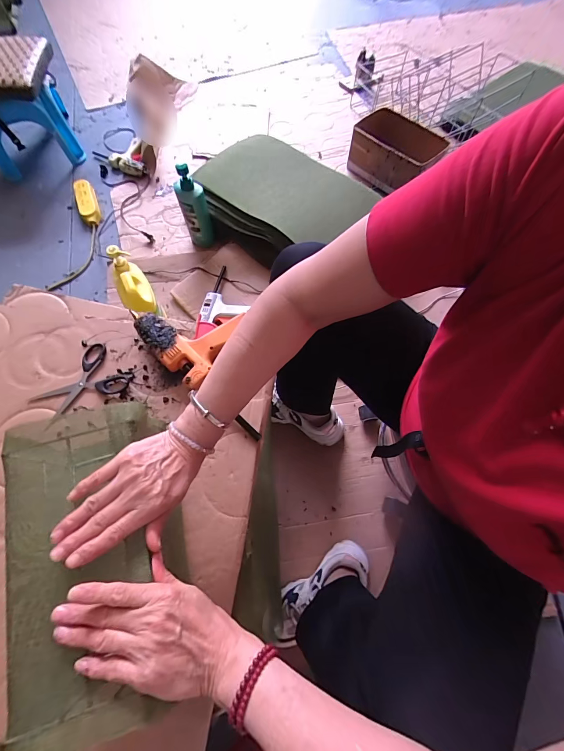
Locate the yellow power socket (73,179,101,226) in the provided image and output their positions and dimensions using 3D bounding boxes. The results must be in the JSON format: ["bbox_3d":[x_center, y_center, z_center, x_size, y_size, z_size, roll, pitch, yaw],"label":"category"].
[{"bbox_3d":[-0.665,-0.590,1.097,0.067,0.035,0.198,-21,71,-10],"label":"yellow power socket"}]

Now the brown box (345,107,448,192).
[{"bbox_3d":[0.376,-0.756,1.104,0.282,0.157,0.155,34,71,11],"label":"brown box"}]

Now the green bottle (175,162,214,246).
[{"bbox_3d":[-0.253,-0.481,0.941,0.080,0.253,0.069,-11,69,-7],"label":"green bottle"}]

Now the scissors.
[{"bbox_3d":[-0.328,0.015,0.514,0.133,0.005,0.094,-35,74,-14],"label":"scissors"}]

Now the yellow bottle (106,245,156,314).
[{"bbox_3d":[-0.358,-0.219,0.761,0.072,0.081,0.161,-26,89,-12],"label":"yellow bottle"}]

